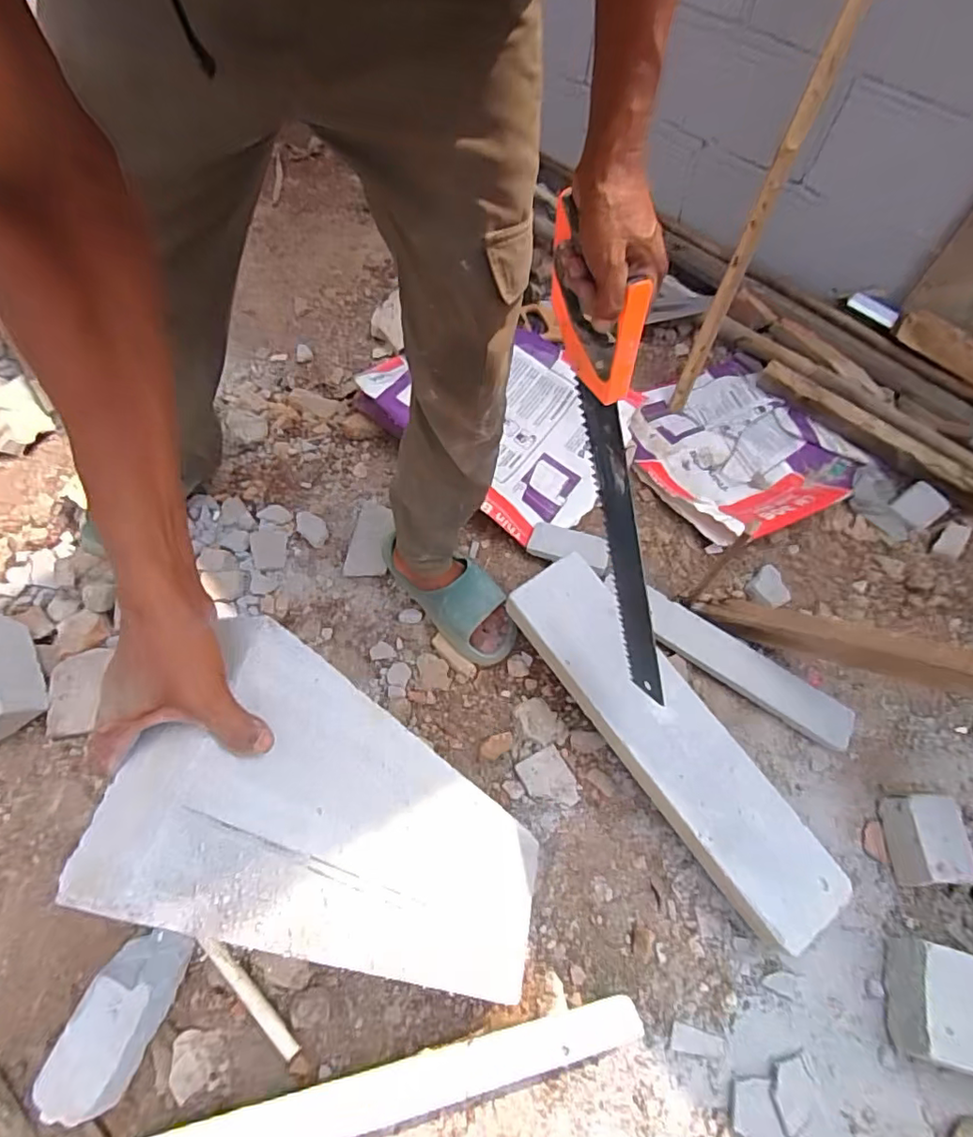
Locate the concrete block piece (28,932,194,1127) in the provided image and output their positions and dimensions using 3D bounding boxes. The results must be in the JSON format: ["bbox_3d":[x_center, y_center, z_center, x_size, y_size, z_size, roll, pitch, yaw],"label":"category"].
[{"bbox_3d":[-0.454,0.552,0.718,0.087,0.089,0.189,20,62,8],"label":"concrete block piece"}]

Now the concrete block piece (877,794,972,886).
[{"bbox_3d":[0.635,0.391,0.839,0.084,0.078,0.114,3,61,-1],"label":"concrete block piece"}]

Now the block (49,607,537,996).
[{"bbox_3d":[-0.078,0.277,0.575,0.069,0.573,0.198,2,57,32],"label":"block"}]

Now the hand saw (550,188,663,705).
[{"bbox_3d":[0.143,-0.067,0.614,0.020,0.552,0.119,-26,31,-16],"label":"hand saw"}]

